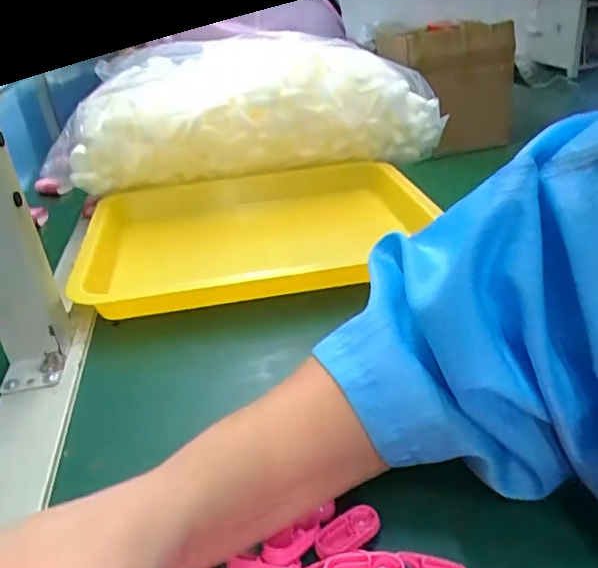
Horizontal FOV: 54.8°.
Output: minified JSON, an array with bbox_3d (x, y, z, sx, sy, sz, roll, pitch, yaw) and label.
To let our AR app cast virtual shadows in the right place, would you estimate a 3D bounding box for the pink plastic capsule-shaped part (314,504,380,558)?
[{"bbox_3d":[0.023,0.116,0.274,0.034,0.005,0.017,-19,32,-22],"label":"pink plastic capsule-shaped part"}]

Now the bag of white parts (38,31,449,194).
[{"bbox_3d":[-0.067,-0.204,0.713,0.478,0.157,0.233,-14,30,-14],"label":"bag of white parts"}]

